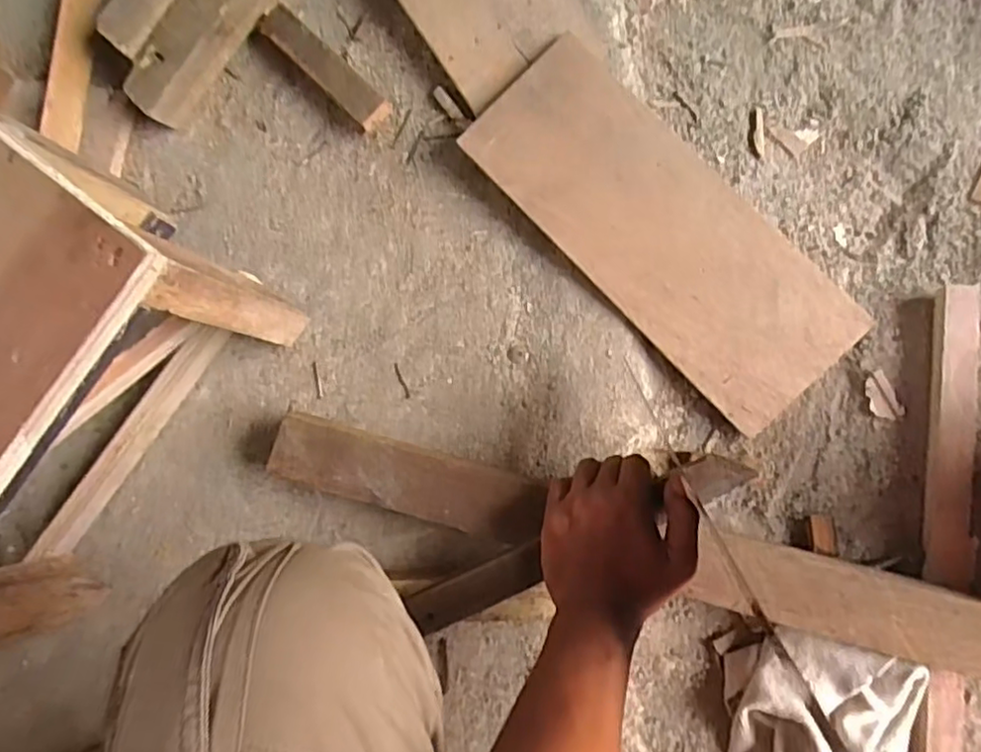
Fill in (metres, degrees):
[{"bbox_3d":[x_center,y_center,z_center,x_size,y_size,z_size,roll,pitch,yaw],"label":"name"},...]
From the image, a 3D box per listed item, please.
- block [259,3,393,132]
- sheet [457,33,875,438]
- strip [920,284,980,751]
[{"bbox_3d":[-0.147,-0.275,0.588,0.142,0.028,0.032,45,91,9],"label":"block"},{"bbox_3d":[0.136,-0.116,0.534,0.131,0.009,0.337,-44,87,2],"label":"sheet"},{"bbox_3d":[0.348,0.141,0.494,0.038,0.024,0.416,6,85,8],"label":"strip"}]

